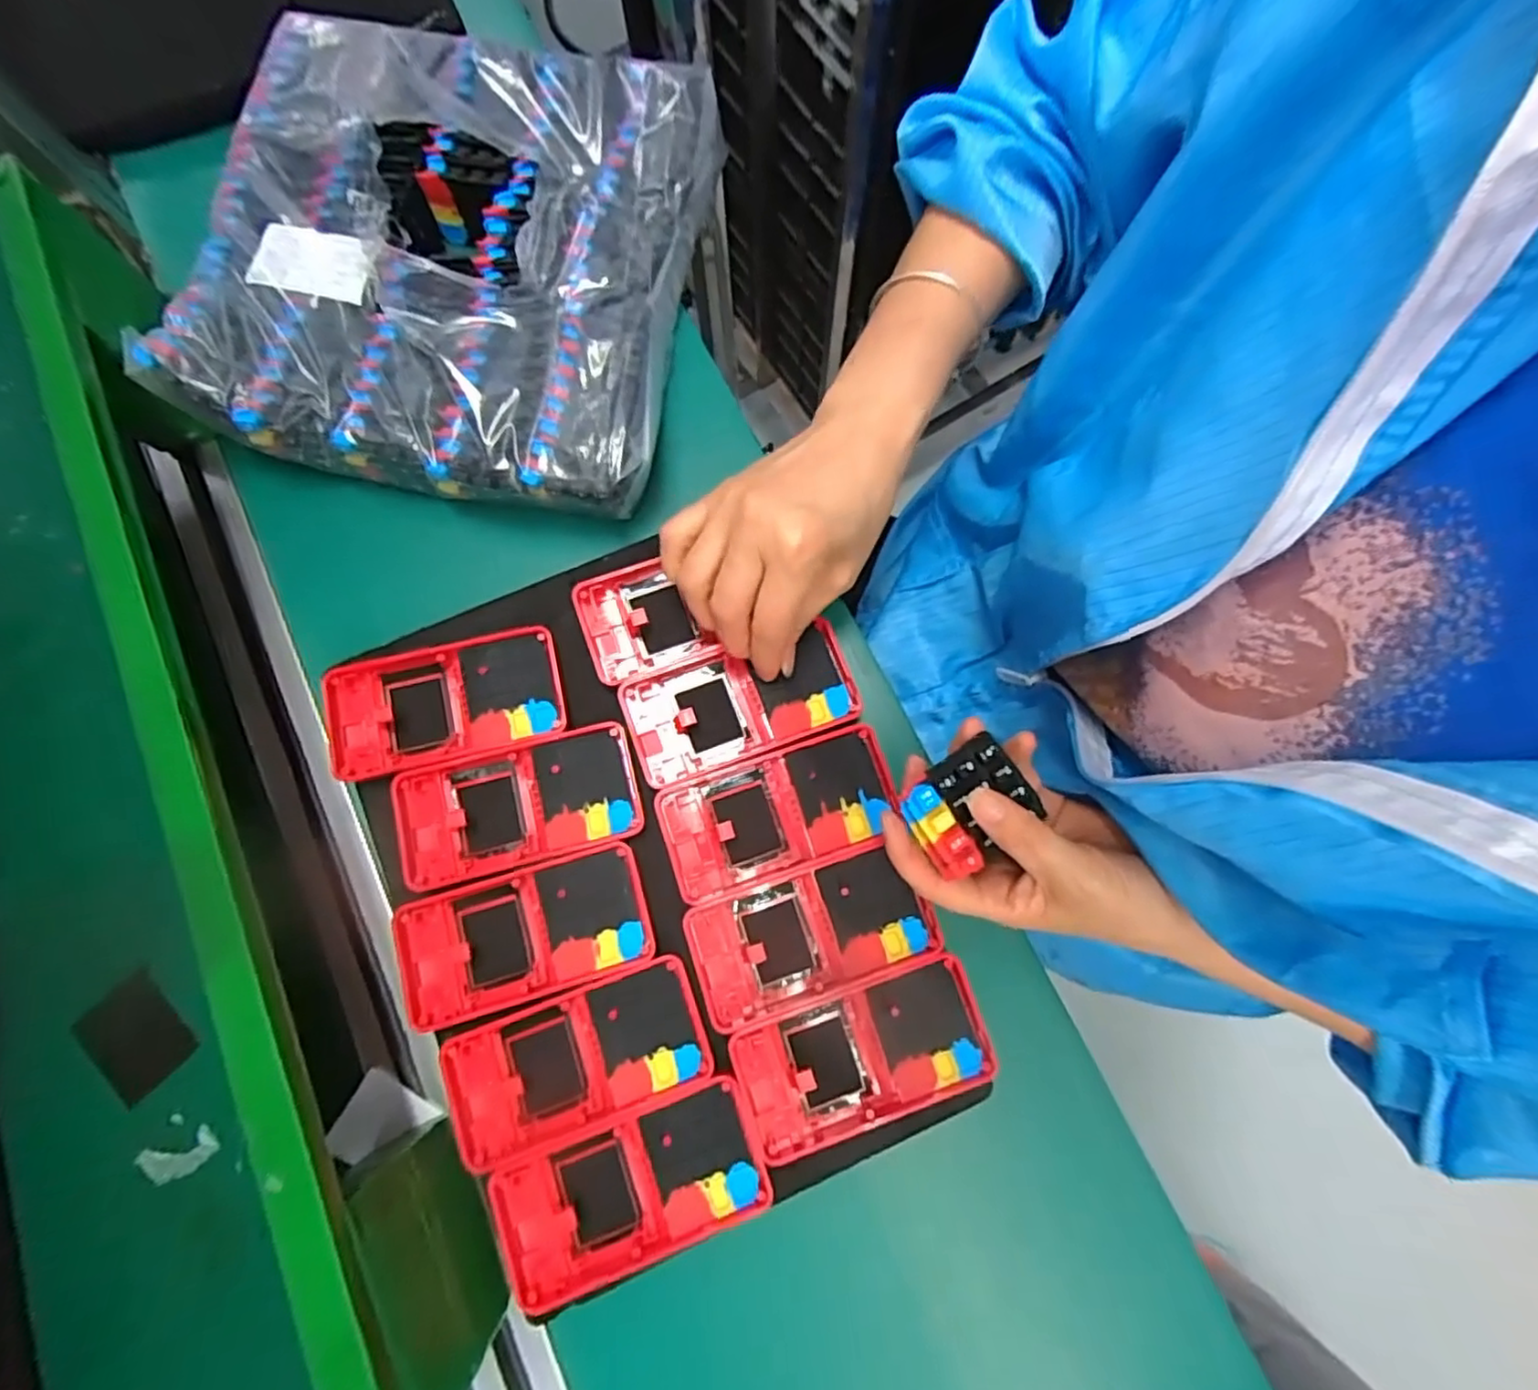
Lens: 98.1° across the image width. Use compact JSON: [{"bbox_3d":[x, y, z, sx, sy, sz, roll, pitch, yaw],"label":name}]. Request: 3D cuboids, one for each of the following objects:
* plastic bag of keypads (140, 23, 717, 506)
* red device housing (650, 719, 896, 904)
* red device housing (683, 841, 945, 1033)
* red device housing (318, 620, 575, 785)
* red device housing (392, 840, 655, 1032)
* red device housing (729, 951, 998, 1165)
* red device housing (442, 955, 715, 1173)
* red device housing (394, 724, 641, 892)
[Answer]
[{"bbox_3d":[-0.186,-0.261,0.390,0.280,0.050,0.296,8,78,2],"label":"plastic bag of keypads"},{"bbox_3d":[0.006,0.061,0.354,0.121,0.014,0.061,-18,78,-4],"label":"red device housing"},{"bbox_3d":[0.022,0.121,0.342,0.119,0.019,0.060,-18,78,-4],"label":"red device housing"},{"bbox_3d":[-0.175,0.004,0.358,0.123,0.010,0.062,-13,78,-3],"label":"red device housing"},{"bbox_3d":[-0.125,0.121,0.337,0.126,0.009,0.062,-16,78,-3],"label":"red device housing"},{"bbox_3d":[0.046,0.177,0.334,0.122,0.025,0.061,-18,78,-4],"label":"red device housing"},{"bbox_3d":[-0.096,0.178,0.326,0.126,0.010,0.061,-20,78,-4],"label":"red device housing"},{"bbox_3d":[-0.132,0.058,0.350,0.123,0.007,0.061,-14,78,-3],"label":"red device housing"}]

